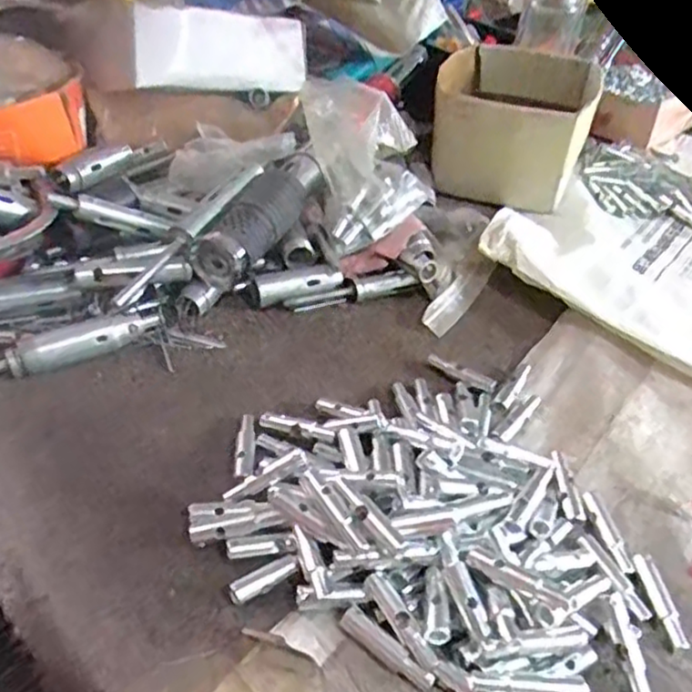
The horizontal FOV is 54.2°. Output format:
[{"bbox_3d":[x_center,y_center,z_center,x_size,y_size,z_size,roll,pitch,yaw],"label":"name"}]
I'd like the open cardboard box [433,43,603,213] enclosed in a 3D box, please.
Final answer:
[{"bbox_3d":[0.164,-0.226,0.685,0.146,0.087,0.171,14,42,9],"label":"open cardboard box"}]

